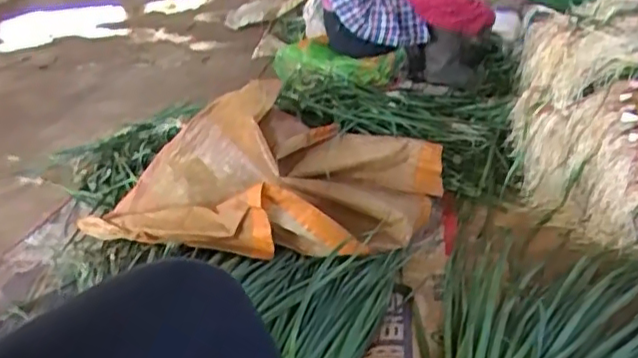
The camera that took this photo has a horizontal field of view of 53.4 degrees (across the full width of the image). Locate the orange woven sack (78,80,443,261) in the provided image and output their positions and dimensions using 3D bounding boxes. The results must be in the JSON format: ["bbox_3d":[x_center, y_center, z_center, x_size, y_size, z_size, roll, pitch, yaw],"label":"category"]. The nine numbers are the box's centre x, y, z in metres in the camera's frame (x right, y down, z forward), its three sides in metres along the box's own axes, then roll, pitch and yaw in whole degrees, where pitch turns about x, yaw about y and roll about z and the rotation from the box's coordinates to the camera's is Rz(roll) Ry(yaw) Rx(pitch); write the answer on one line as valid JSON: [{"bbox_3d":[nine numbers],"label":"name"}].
[{"bbox_3d":[-0.128,-0.029,1.301,0.674,0.238,0.387,4,28,23],"label":"orange woven sack"}]

